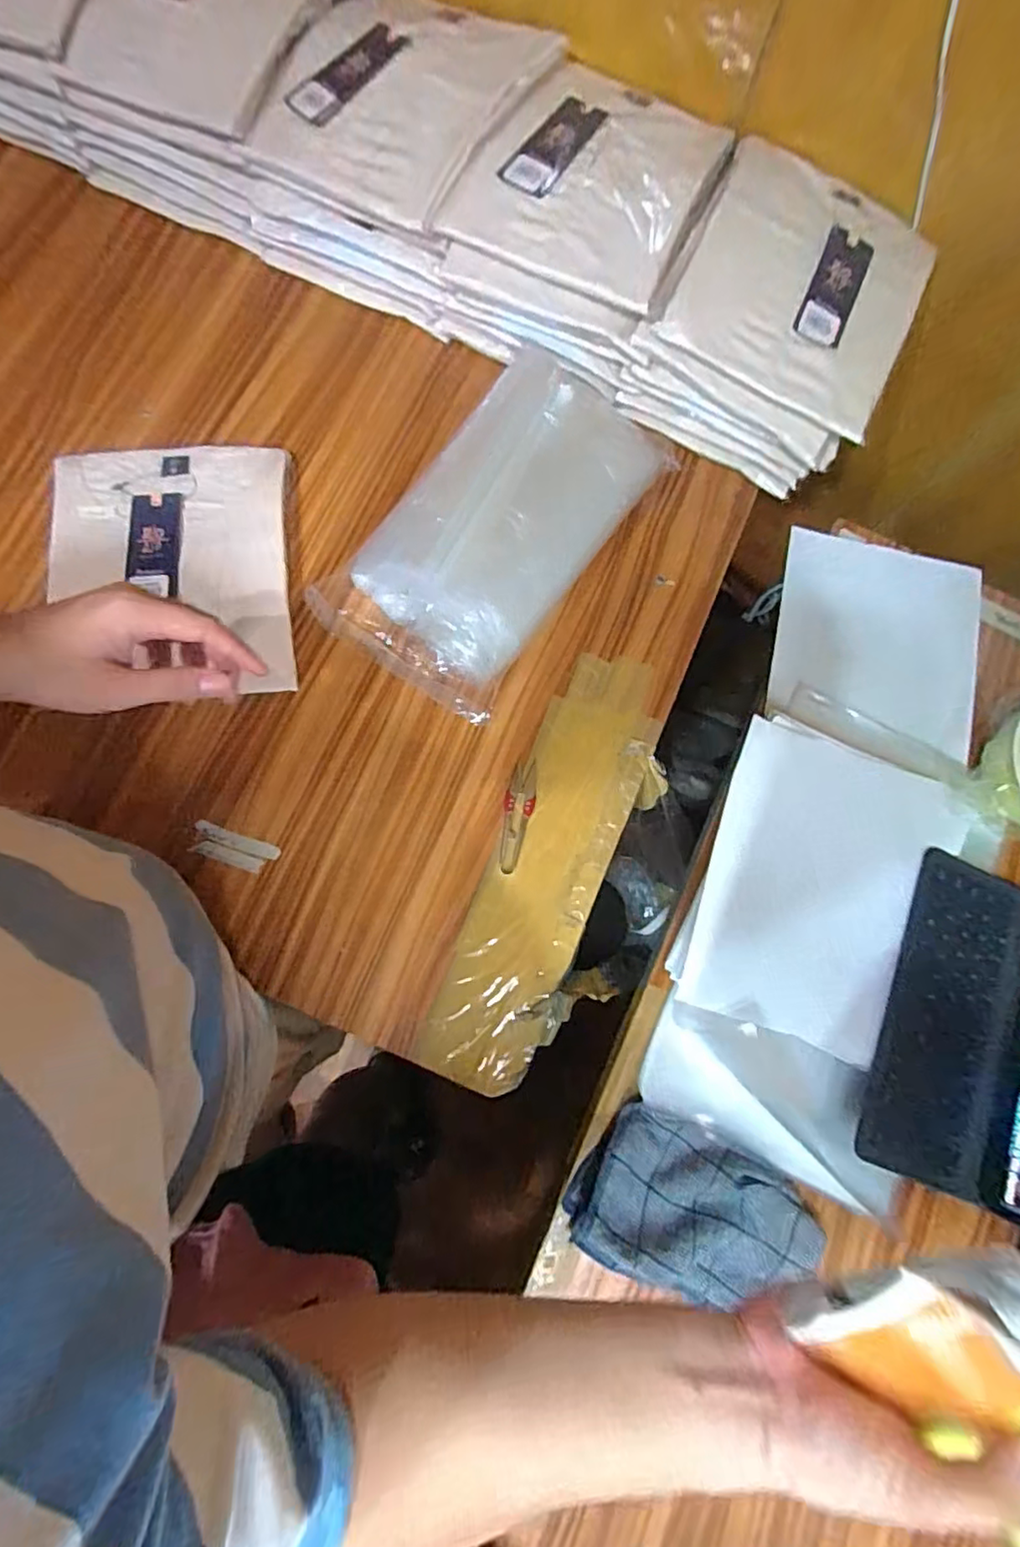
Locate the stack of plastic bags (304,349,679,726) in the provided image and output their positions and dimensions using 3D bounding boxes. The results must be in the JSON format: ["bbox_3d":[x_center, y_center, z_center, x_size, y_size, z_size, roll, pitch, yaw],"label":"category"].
[{"bbox_3d":[-0.022,-0.225,0.556,0.185,0.101,0.298,35,78,4],"label":"stack of plastic bags"}]

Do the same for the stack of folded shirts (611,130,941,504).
[{"bbox_3d":[0.267,-0.444,0.597,0.222,0.119,0.236,29,78,2],"label":"stack of folded shirts"}]

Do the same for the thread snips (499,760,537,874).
[{"bbox_3d":[0.006,0.040,0.552,0.027,0.005,0.101,14,78,-1],"label":"thread snips"}]

